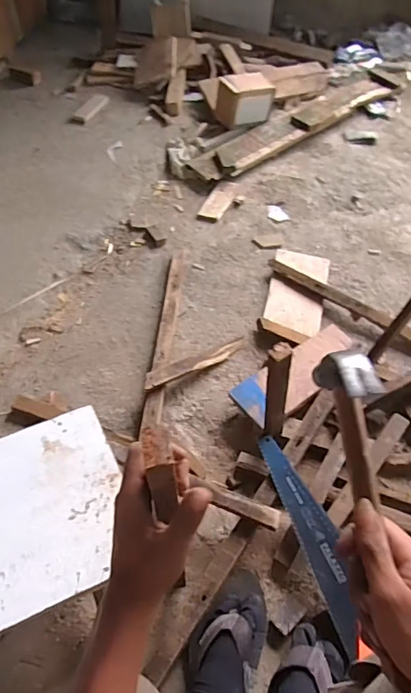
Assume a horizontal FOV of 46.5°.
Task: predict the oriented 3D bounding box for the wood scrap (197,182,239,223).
[{"bbox_3d":[0.036,-0.413,1.358,0.071,0.013,0.176,18,56,11],"label":"wood scrap"}]

